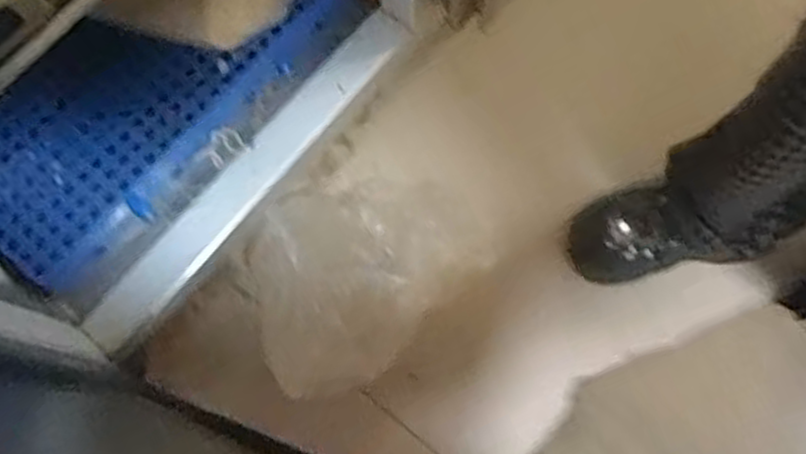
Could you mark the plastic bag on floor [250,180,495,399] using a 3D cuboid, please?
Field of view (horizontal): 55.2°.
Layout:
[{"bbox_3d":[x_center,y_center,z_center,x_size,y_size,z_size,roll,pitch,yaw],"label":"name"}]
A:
[{"bbox_3d":[-0.056,0.049,0.957,0.231,0.128,0.319,42,80,11],"label":"plastic bag on floor"}]

